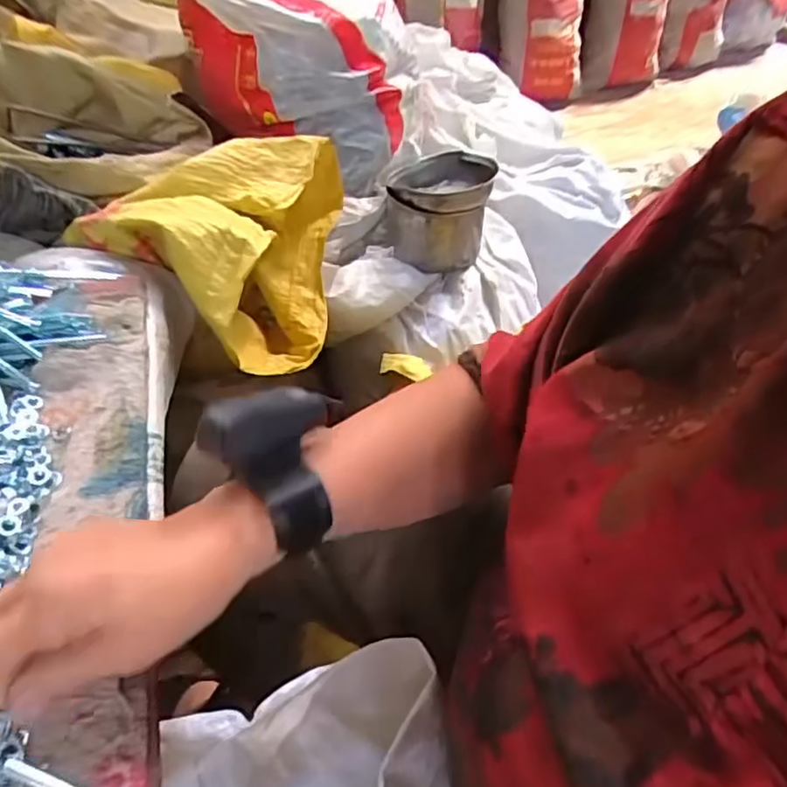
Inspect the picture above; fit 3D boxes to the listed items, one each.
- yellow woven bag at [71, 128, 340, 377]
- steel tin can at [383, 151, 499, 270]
[{"bbox_3d":[-0.146,-0.160,0.717,0.208,0.187,0.281,27,49,25],"label":"yellow woven bag"},{"bbox_3d":[0.058,-0.254,0.892,0.140,0.119,0.134,0,43,0],"label":"steel tin can"}]

